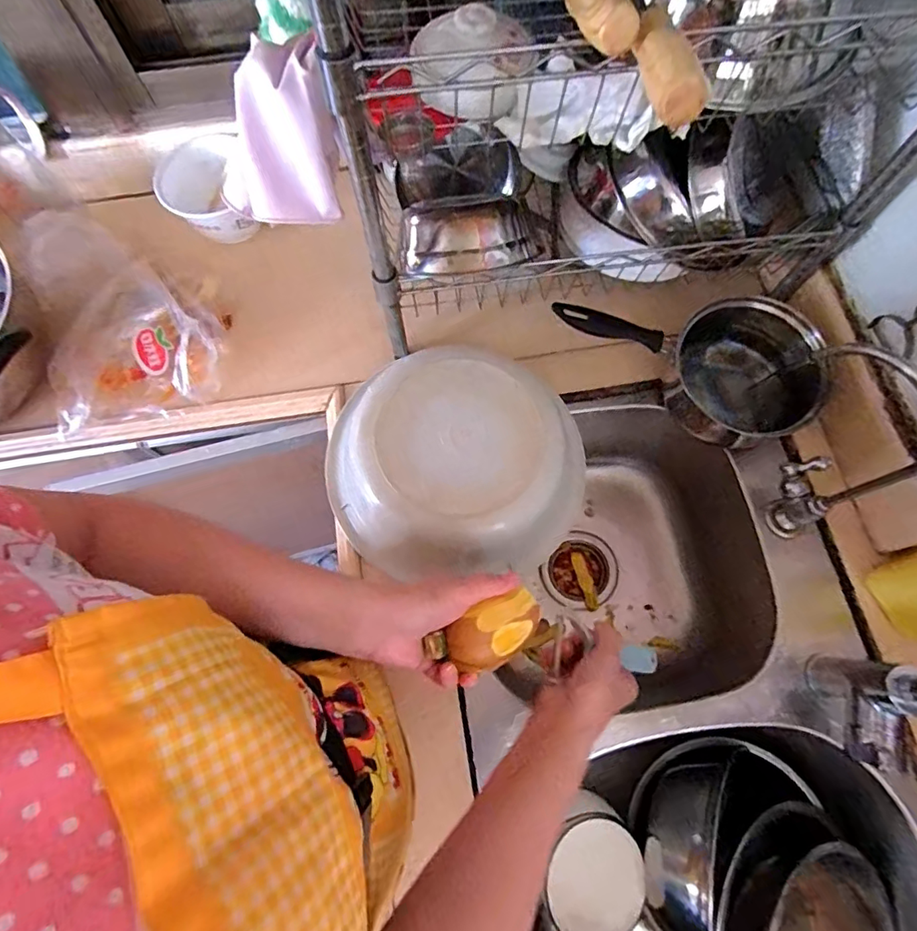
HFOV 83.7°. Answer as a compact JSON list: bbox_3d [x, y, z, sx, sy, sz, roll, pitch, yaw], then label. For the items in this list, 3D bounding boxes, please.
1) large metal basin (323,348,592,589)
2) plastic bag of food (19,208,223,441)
[{"bbox_3d":[-0.014,0.006,0.529,0.236,0.100,0.216,-22,72,-7],"label":"large metal basin"},{"bbox_3d":[-0.399,-0.193,0.617,0.197,0.092,0.284,-17,71,-5],"label":"plastic bag of food"}]

